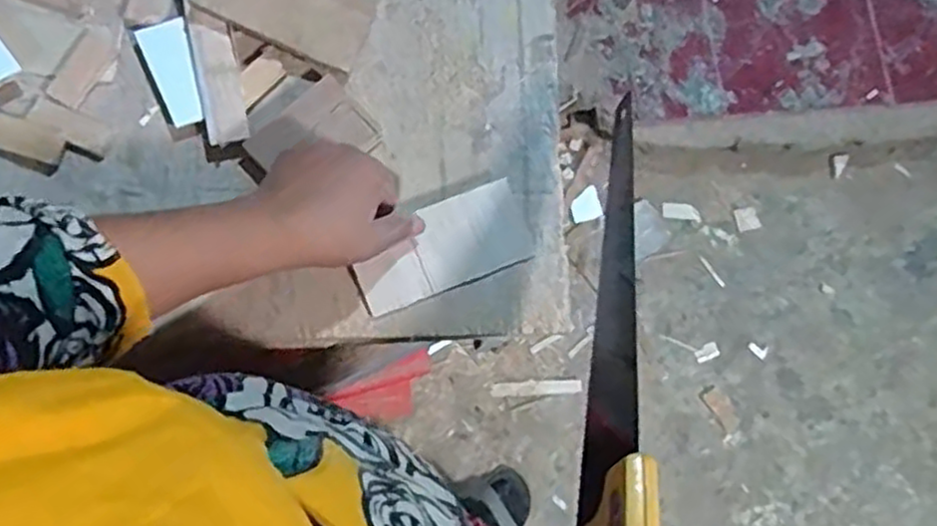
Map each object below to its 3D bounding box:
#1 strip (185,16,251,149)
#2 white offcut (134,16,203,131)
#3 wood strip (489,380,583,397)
[{"bbox_3d":[-0.196,-0.142,0.564,0.031,0.008,0.102,-13,78,-5],"label":"strip"},{"bbox_3d":[-0.231,-0.148,0.564,0.037,0.007,0.089,-19,79,-6],"label":"white offcut"},{"bbox_3d":[0.118,0.217,1.256,0.156,0.004,0.025,-4,84,5],"label":"wood strip"}]

